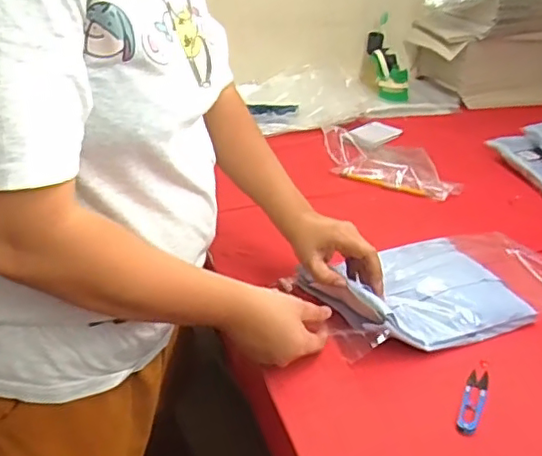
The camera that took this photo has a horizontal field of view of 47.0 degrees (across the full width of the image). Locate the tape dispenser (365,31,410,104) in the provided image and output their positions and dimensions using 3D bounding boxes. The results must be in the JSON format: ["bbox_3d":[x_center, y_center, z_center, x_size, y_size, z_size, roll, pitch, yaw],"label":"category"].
[{"bbox_3d":[0.292,-0.405,1.570,0.051,0.075,0.235,-9,66,-22],"label":"tape dispenser"}]

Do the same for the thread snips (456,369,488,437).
[{"bbox_3d":[0.222,0.188,0.681,0.023,0.014,0.098,15,31,20],"label":"thread snips"}]

